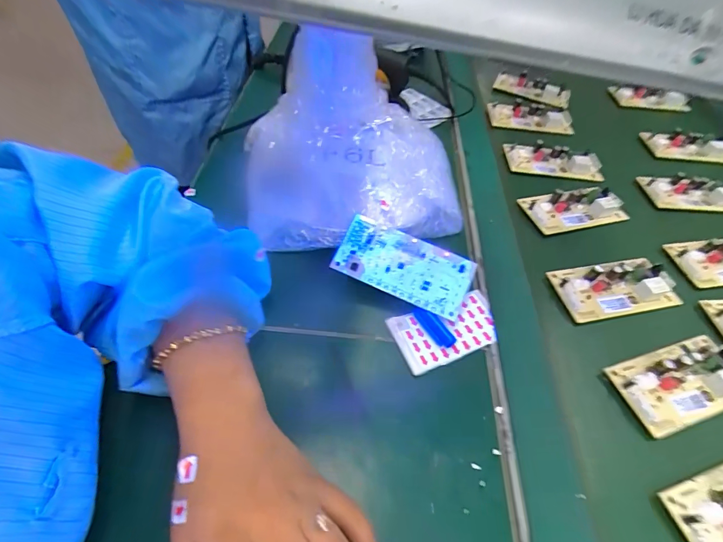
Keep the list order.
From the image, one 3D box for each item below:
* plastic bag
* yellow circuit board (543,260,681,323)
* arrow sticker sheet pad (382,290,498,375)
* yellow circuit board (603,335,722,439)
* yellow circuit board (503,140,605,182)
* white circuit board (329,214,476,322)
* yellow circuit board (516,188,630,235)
[{"bbox_3d":[-0.008,-0.125,0.350,0.202,0.149,0.143,-8,51,-10],"label":"plastic bag"},{"bbox_3d":[0.238,0.013,0.358,0.111,0.019,0.053,-8,51,-10],"label":"yellow circuit board"},{"bbox_3d":[0.072,0.049,0.318,0.091,0.007,0.049,-16,53,-16],"label":"arrow sticker sheet pad"},{"bbox_3d":[0.256,0.085,0.301,0.108,0.018,0.055,-13,52,-14],"label":"yellow circuit board"},{"bbox_3d":[0.242,-0.141,0.483,0.116,0.016,0.052,6,50,2],"label":"yellow circuit board"},{"bbox_3d":[0.036,-0.004,0.329,0.113,0.004,0.054,24,78,5],"label":"white circuit board"},{"bbox_3d":[0.240,-0.070,0.427,0.115,0.016,0.049,-9,52,-11],"label":"yellow circuit board"}]

